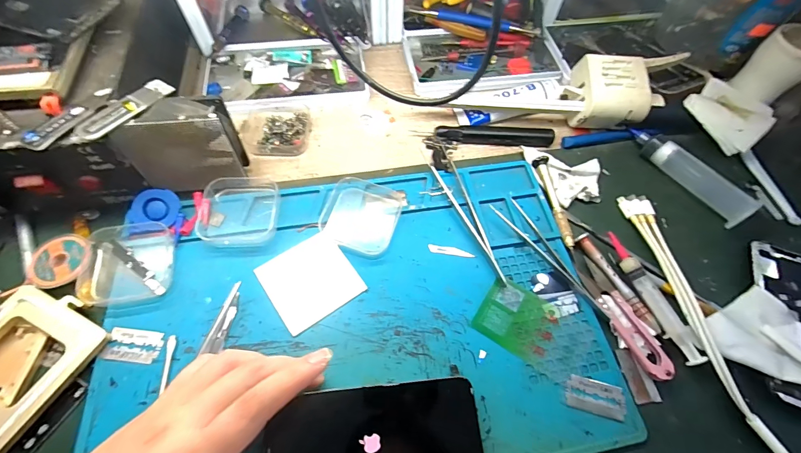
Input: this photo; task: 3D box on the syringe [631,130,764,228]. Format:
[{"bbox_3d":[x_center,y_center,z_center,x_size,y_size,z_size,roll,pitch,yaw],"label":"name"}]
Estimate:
[{"bbox_3d":[0.283,-0.057,0.351,0.026,0.031,0.126,-27,66,-16],"label":"syringe"}]

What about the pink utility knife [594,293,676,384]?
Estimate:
[{"bbox_3d":[0.184,0.082,0.277,0.024,0.009,0.069,-21,64,-14],"label":"pink utility knife"}]

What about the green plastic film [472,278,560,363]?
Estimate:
[{"bbox_3d":[0.094,0.072,0.286,0.057,0.004,0.052,31,64,14],"label":"green plastic film"}]

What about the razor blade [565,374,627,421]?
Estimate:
[{"bbox_3d":[0.142,0.123,0.258,0.041,0.004,0.022,14,62,5],"label":"razor blade"}]

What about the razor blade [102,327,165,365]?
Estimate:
[{"bbox_3d":[-0.199,0.089,0.267,0.038,0.004,0.023,9,55,-2],"label":"razor blade"}]

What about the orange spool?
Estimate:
[{"bbox_3d":[-0.276,0.027,0.289,0.043,0.007,0.043,1,61,-2],"label":"orange spool"}]

